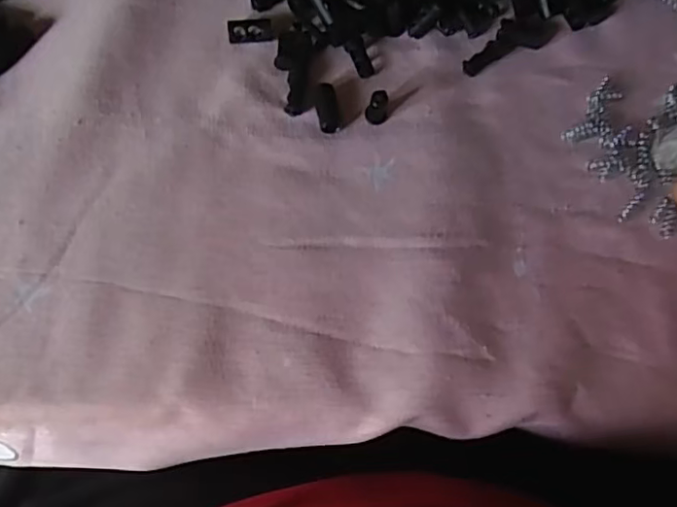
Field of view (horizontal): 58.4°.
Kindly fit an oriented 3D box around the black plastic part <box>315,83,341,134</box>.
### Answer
[{"bbox_3d":[-0.004,-0.058,0.240,0.009,0.004,0.021,-9,72,-3],"label":"black plastic part"}]

